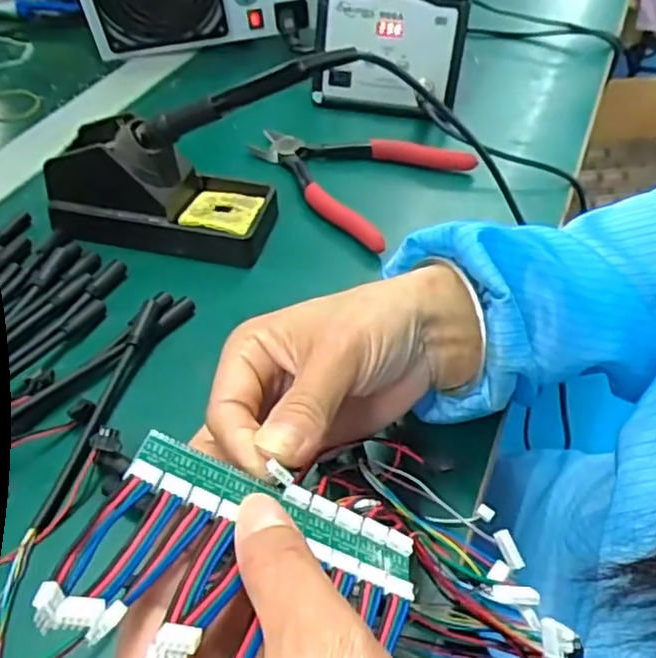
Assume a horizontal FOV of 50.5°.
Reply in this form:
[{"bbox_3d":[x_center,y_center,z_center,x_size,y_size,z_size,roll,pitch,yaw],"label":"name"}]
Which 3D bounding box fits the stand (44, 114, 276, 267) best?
[{"bbox_3d":[-0.115,-0.100,0.486,0.150,0.068,0.070,9,45,9],"label":"stand"}]

